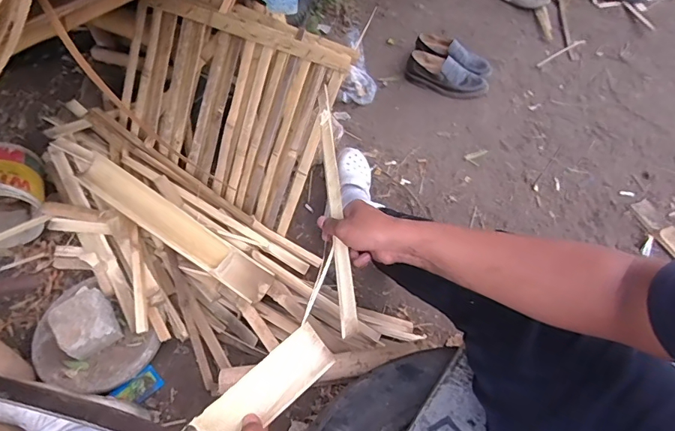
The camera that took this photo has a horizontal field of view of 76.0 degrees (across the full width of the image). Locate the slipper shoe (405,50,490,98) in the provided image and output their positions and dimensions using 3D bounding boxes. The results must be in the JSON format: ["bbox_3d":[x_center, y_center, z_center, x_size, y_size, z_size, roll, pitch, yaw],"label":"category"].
[{"bbox_3d":[0.360,-0.459,1.429,0.266,0.086,0.102,23,53,20],"label":"slipper shoe"}]

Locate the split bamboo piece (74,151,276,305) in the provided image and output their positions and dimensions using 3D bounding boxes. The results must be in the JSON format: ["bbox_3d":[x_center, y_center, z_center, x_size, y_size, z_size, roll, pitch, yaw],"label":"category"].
[{"bbox_3d":[-0.369,0.016,0.935,0.476,0.055,0.081,33,55,7],"label":"split bamboo piece"}]

